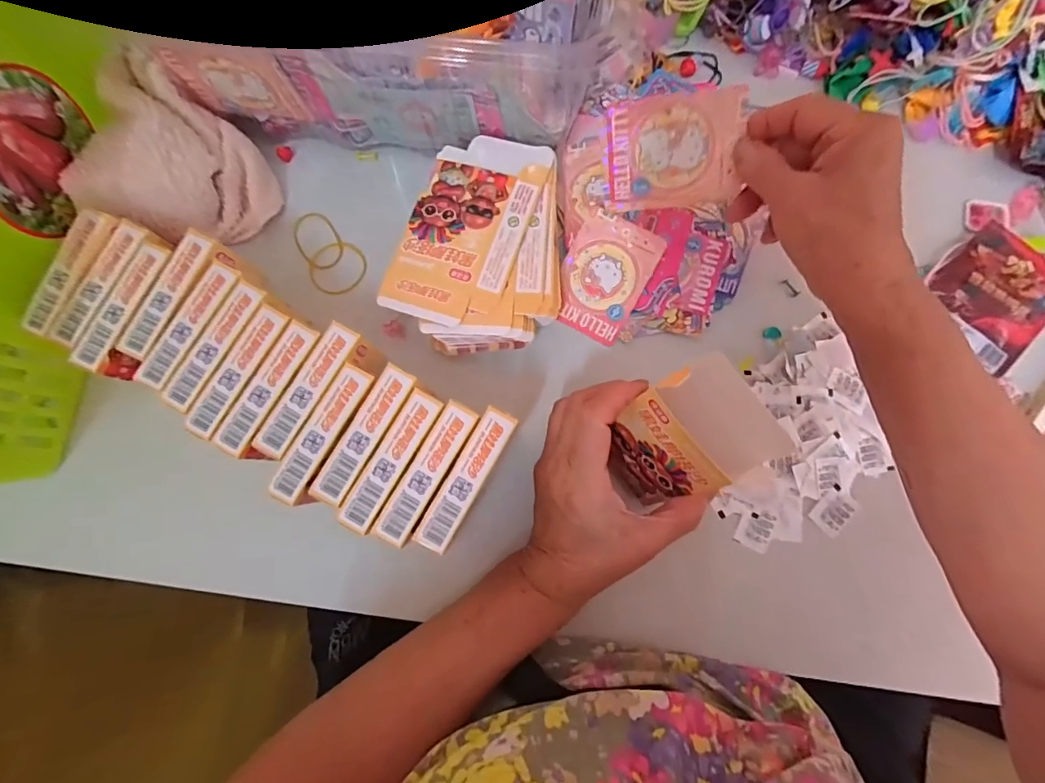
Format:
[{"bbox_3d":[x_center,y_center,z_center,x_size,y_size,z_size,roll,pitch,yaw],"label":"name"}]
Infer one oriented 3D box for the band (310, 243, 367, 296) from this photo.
[{"bbox_3d":[-0.145,-0.098,0.371,0.044,0.004,0.041,0,80,1],"label":"band"}]

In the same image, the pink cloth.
[{"bbox_3d":[-0.253,-0.161,0.344,0.107,0.070,0.106,30,81,6],"label":"pink cloth"}]

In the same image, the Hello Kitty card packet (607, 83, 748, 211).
[{"bbox_3d":[0.098,-0.156,0.308,0.083,0.064,0.005,6,35,27],"label":"Hello Kitty card packet"}]

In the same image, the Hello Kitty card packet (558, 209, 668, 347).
[{"bbox_3d":[0.059,-0.085,0.351,0.061,0.004,0.086,29,99,5],"label":"Hello Kitty card packet"}]

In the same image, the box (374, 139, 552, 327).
[{"bbox_3d":[-0.040,-0.117,0.329,0.080,0.005,0.144,20,80,4],"label":"box"}]

